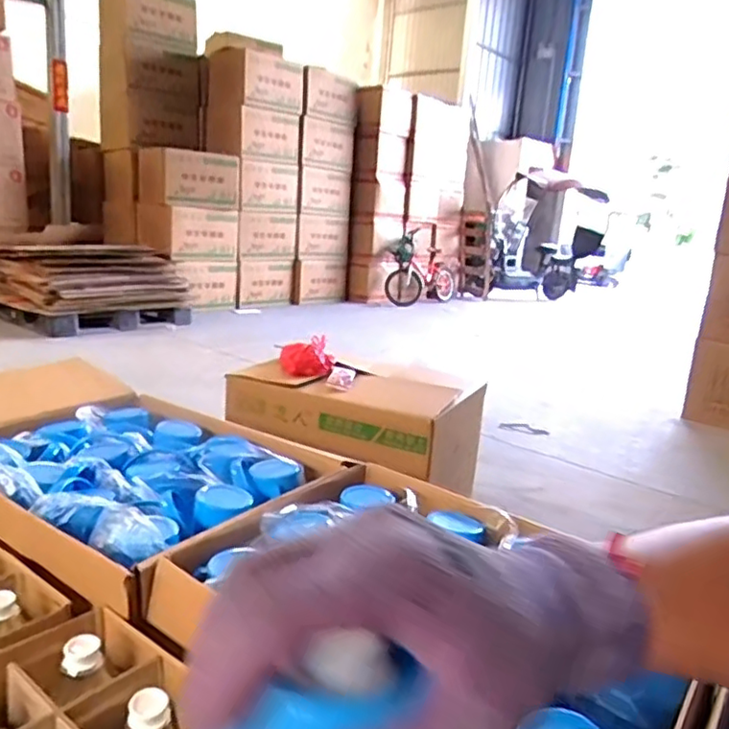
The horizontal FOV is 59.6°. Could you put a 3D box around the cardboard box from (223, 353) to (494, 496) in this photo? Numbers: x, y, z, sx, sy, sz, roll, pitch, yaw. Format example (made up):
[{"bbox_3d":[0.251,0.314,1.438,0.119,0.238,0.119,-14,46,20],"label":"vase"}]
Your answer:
[{"bbox_3d":[-0.059,0.139,1.919,0.763,0.199,0.287,10,15,18],"label":"cardboard box"}]

